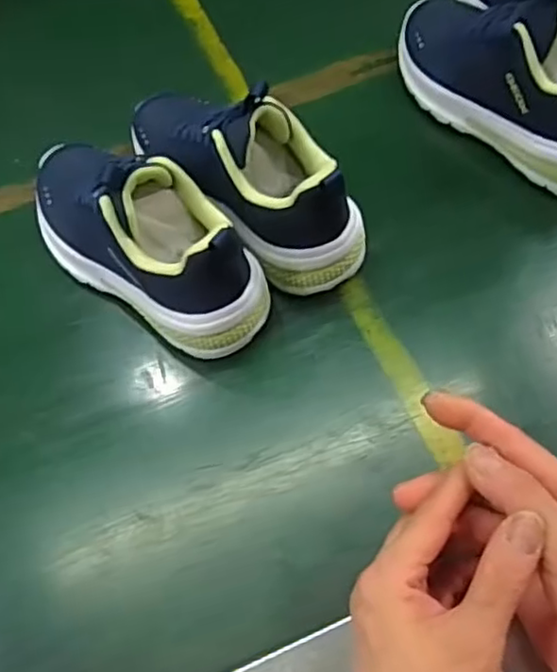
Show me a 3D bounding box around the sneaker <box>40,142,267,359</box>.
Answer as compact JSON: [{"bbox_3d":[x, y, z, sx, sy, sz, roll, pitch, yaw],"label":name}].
[{"bbox_3d":[-0.096,-0.072,0.433,0.197,0.109,0.074,39,69,20],"label":"sneaker"}]

